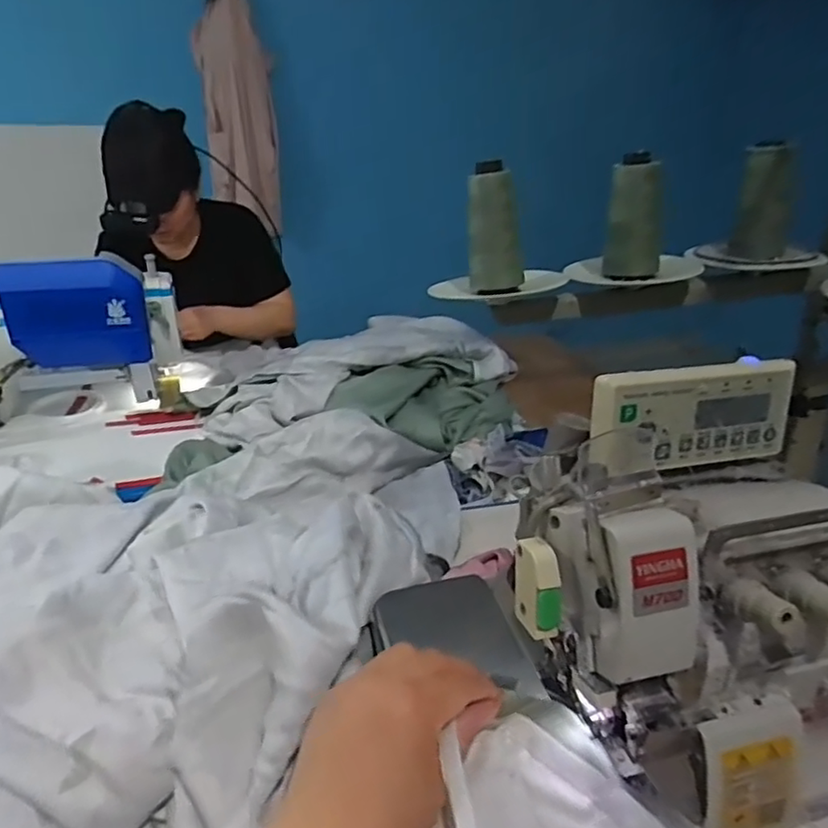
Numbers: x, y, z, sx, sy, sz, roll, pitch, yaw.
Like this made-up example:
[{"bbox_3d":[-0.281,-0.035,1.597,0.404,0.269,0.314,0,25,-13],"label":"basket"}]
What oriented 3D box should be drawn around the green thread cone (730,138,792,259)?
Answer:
[{"bbox_3d":[0.314,-0.188,0.553,0.044,0.095,0.044,14,28,25],"label":"green thread cone"}]

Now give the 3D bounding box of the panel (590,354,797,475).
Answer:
[{"bbox_3d":[0.190,0.000,0.421,0.146,0.069,0.023,-7,27,-16],"label":"panel"}]

